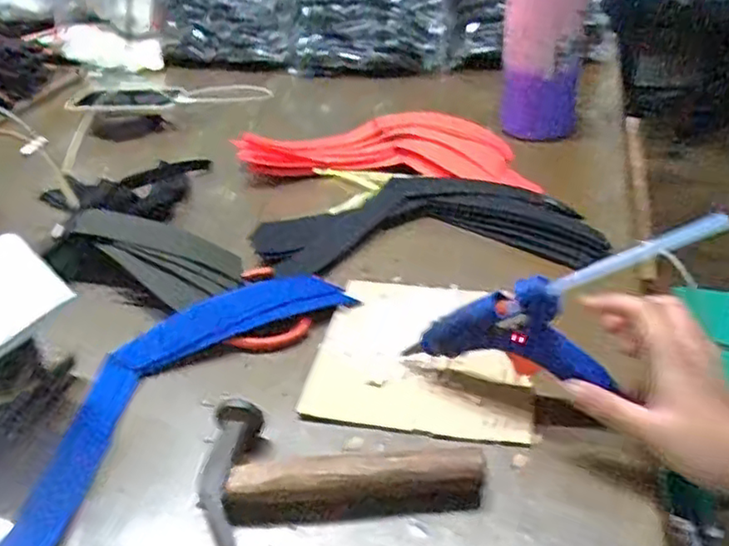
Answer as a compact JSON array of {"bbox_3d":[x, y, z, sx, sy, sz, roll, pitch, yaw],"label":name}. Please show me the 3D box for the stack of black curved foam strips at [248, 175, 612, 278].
[{"bbox_3d":[0.056,-0.051,0.638,0.319,0.021,0.145,-1,37,4],"label":"stack of black curved foam strips"}]

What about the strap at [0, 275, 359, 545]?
[{"bbox_3d":[-0.146,0.077,0.479,0.112,0.016,0.307,22,44,31],"label":"strap"}]

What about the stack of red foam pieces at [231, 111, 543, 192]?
[{"bbox_3d":[0.030,-0.153,0.777,0.317,0.034,0.183,6,38,14],"label":"stack of red foam pieces"}]

